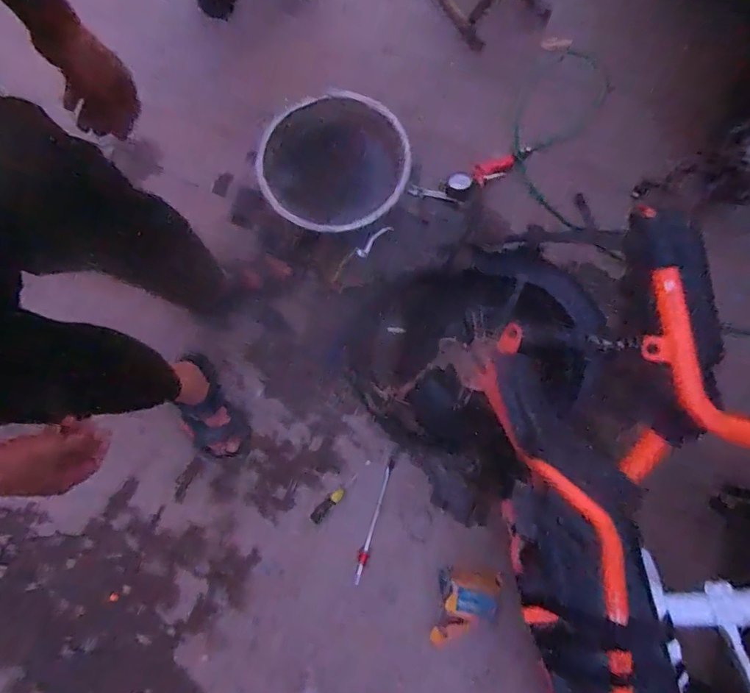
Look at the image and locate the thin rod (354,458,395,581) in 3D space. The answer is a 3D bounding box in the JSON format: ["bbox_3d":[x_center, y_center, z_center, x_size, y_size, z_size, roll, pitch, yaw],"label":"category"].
[{"bbox_3d":[-0.002,0.408,1.111,0.024,0.019,0.283,17,79,4],"label":"thin rod"}]

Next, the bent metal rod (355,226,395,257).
[{"bbox_3d":[0.002,-0.280,1.240,0.117,0.012,0.032,-38,80,-7],"label":"bent metal rod"}]

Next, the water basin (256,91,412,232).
[{"bbox_3d":[-0.110,-0.475,1.237,0.377,0.110,0.388,0,78,2],"label":"water basin"}]

